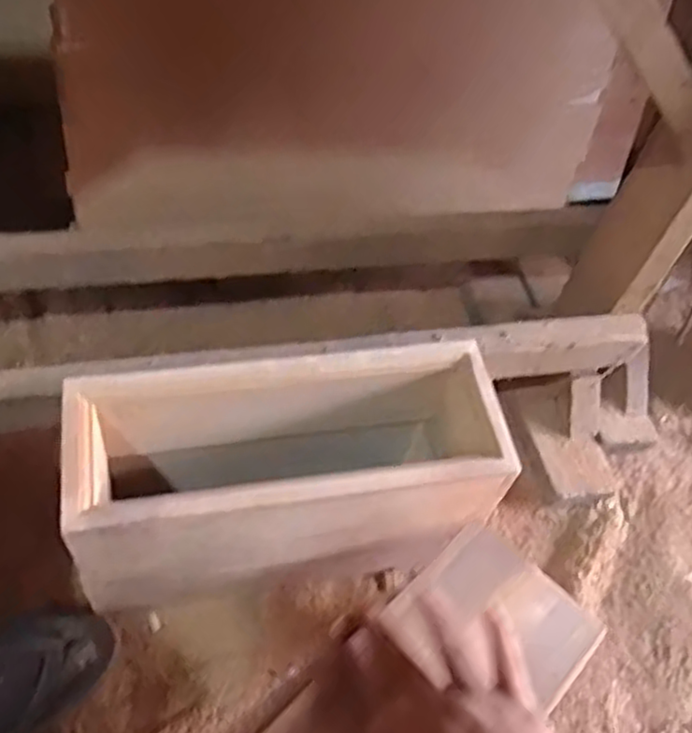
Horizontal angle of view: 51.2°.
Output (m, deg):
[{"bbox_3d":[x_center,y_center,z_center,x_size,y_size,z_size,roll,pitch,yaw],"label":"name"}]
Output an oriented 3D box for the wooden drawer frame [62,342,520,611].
[{"bbox_3d":[-0.059,0.120,0.757,0.406,0.250,0.150,-6,54,-12],"label":"wooden drawer frame"}]

